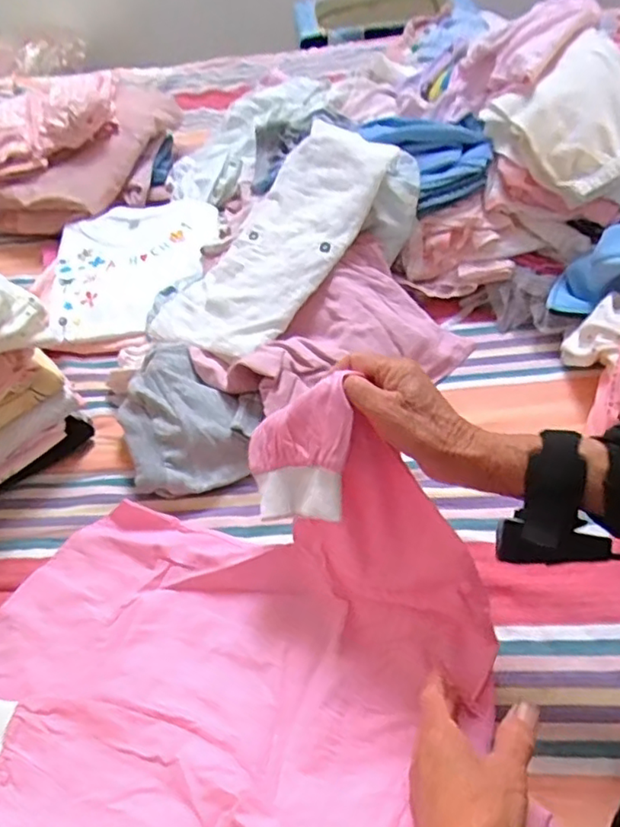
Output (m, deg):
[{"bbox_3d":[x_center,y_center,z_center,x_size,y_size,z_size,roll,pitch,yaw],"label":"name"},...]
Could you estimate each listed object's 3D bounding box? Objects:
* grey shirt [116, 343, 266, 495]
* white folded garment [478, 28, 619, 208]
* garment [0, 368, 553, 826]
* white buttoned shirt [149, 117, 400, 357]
[{"bbox_3d":[-0.125,0.002,0.640,0.137,0.068,0.153,-19,48,-10],"label":"grey shirt"},{"bbox_3d":[0.317,-0.318,0.689,0.170,0.073,0.206,-30,73,2],"label":"white folded garment"},{"bbox_3d":[-0.080,0.166,0.432,0.415,0.159,0.334,13,51,18],"label":"garment"},{"bbox_3d":[-0.046,-0.211,0.731,0.203,0.037,0.343,27,77,34],"label":"white buttoned shirt"}]

